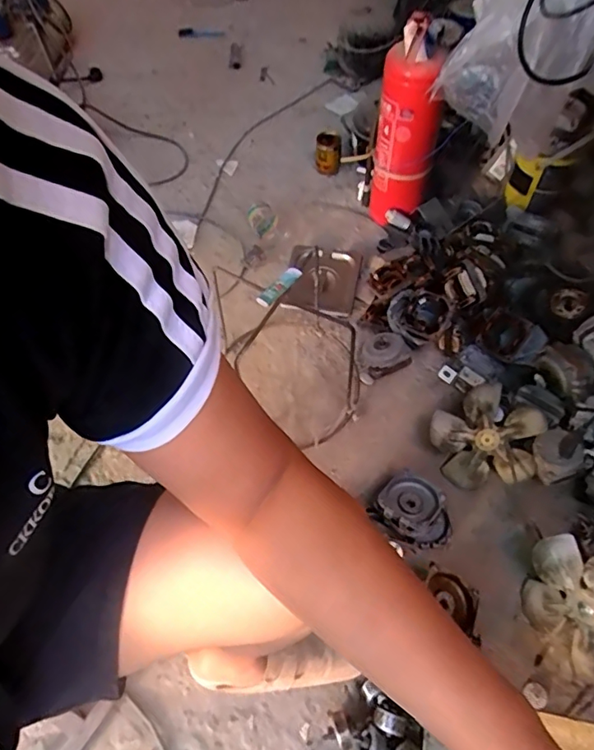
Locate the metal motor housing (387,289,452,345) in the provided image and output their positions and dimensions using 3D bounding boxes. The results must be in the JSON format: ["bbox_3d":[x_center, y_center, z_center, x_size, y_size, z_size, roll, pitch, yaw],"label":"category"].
[{"bbox_3d":[0.227,-0.111,0.977,0.080,0.080,0.122,-35,62,-21],"label":"metal motor housing"}]

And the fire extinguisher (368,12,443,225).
[{"bbox_3d":[0.221,-0.477,1.058,0.123,0.418,0.106,9,56,7],"label":"fire extinguisher"}]

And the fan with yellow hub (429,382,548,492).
[{"bbox_3d":[0.321,0.103,0.856,0.177,0.169,0.026,-11,11,12],"label":"fan with yellow hub"}]

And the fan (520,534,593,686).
[{"bbox_3d":[0.395,0.317,0.701,0.049,0.172,0.181,0,79,-31],"label":"fan"}]

